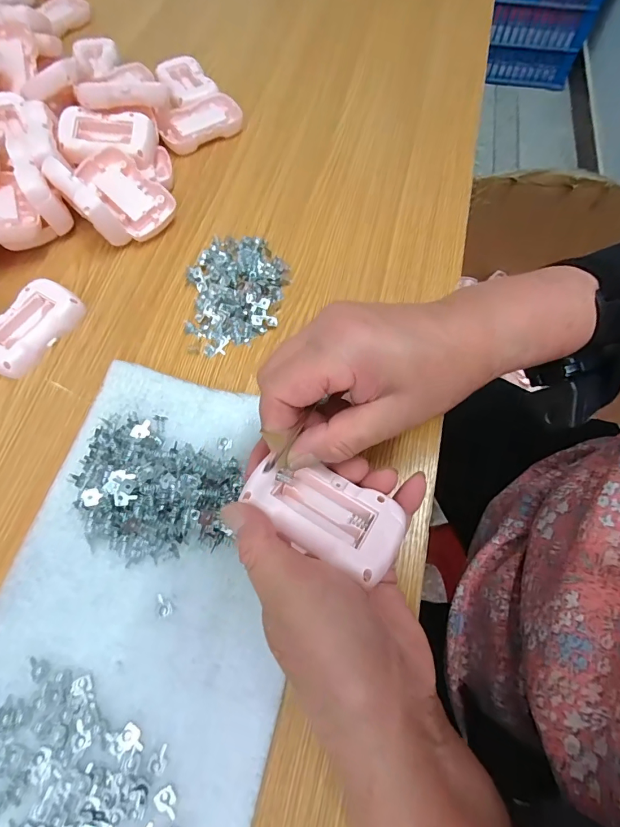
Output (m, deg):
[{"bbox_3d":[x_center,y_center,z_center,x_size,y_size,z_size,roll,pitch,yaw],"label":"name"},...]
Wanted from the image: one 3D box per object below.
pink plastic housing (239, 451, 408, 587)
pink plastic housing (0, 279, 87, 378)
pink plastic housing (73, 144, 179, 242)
[{"bbox_3d":[0.006,0.055,0.224,0.083,0.019,0.044,27,51,12],"label":"pink plastic housing"},{"bbox_3d":[-0.231,-0.071,0.343,0.052,0.017,0.085,30,71,12],"label":"pink plastic housing"},{"bbox_3d":[-0.173,-0.205,0.390,0.088,0.020,0.053,42,80,-1],"label":"pink plastic housing"}]

